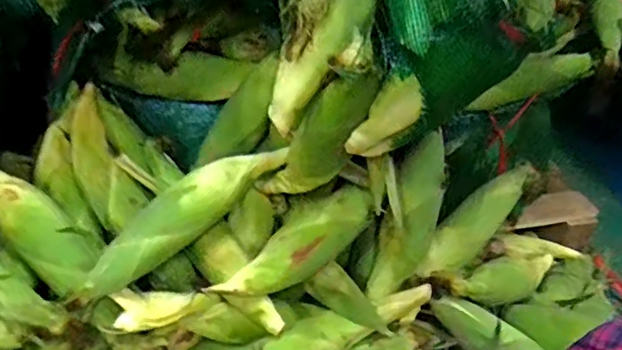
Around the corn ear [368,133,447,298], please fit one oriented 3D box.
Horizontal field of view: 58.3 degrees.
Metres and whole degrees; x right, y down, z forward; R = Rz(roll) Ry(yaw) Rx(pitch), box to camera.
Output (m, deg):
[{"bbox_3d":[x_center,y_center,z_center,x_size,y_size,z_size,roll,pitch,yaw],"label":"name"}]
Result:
[{"bbox_3d":[0.143,0.060,0.802,0.072,0.246,0.057,18,1,16],"label":"corn ear"}]

